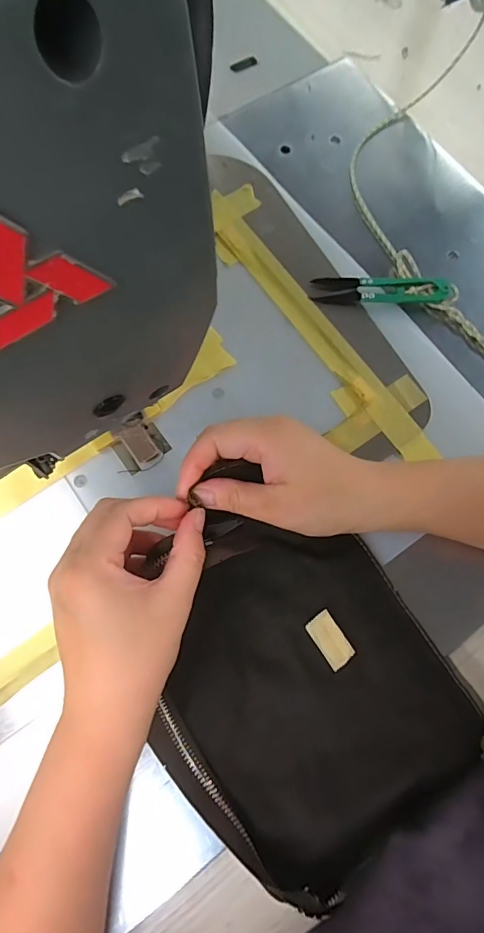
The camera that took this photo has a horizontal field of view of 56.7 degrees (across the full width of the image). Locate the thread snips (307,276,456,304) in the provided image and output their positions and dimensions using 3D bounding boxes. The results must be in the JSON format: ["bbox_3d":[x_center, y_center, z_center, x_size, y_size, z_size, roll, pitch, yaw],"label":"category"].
[{"bbox_3d":[0.110,-0.141,0.354,0.104,0.013,0.023,1,73,-2],"label":"thread snips"}]

